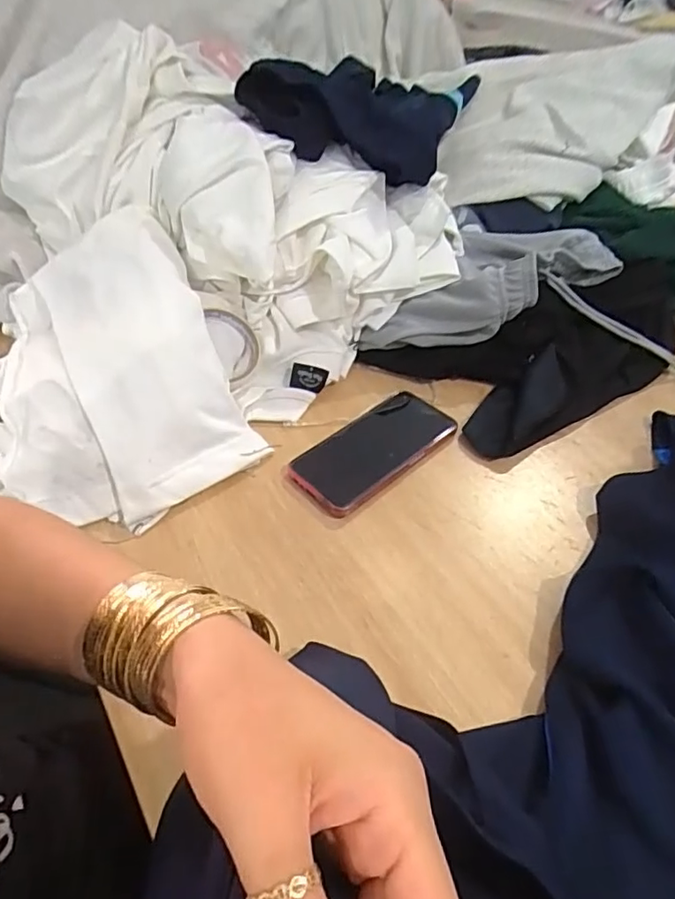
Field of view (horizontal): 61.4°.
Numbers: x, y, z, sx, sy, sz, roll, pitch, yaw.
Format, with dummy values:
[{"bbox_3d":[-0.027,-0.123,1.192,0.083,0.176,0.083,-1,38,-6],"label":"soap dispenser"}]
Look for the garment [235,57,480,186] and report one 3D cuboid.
[{"bbox_3d":[0.082,-0.398,0.695,0.398,0.085,0.180,-26,51,-38],"label":"garment"}]

